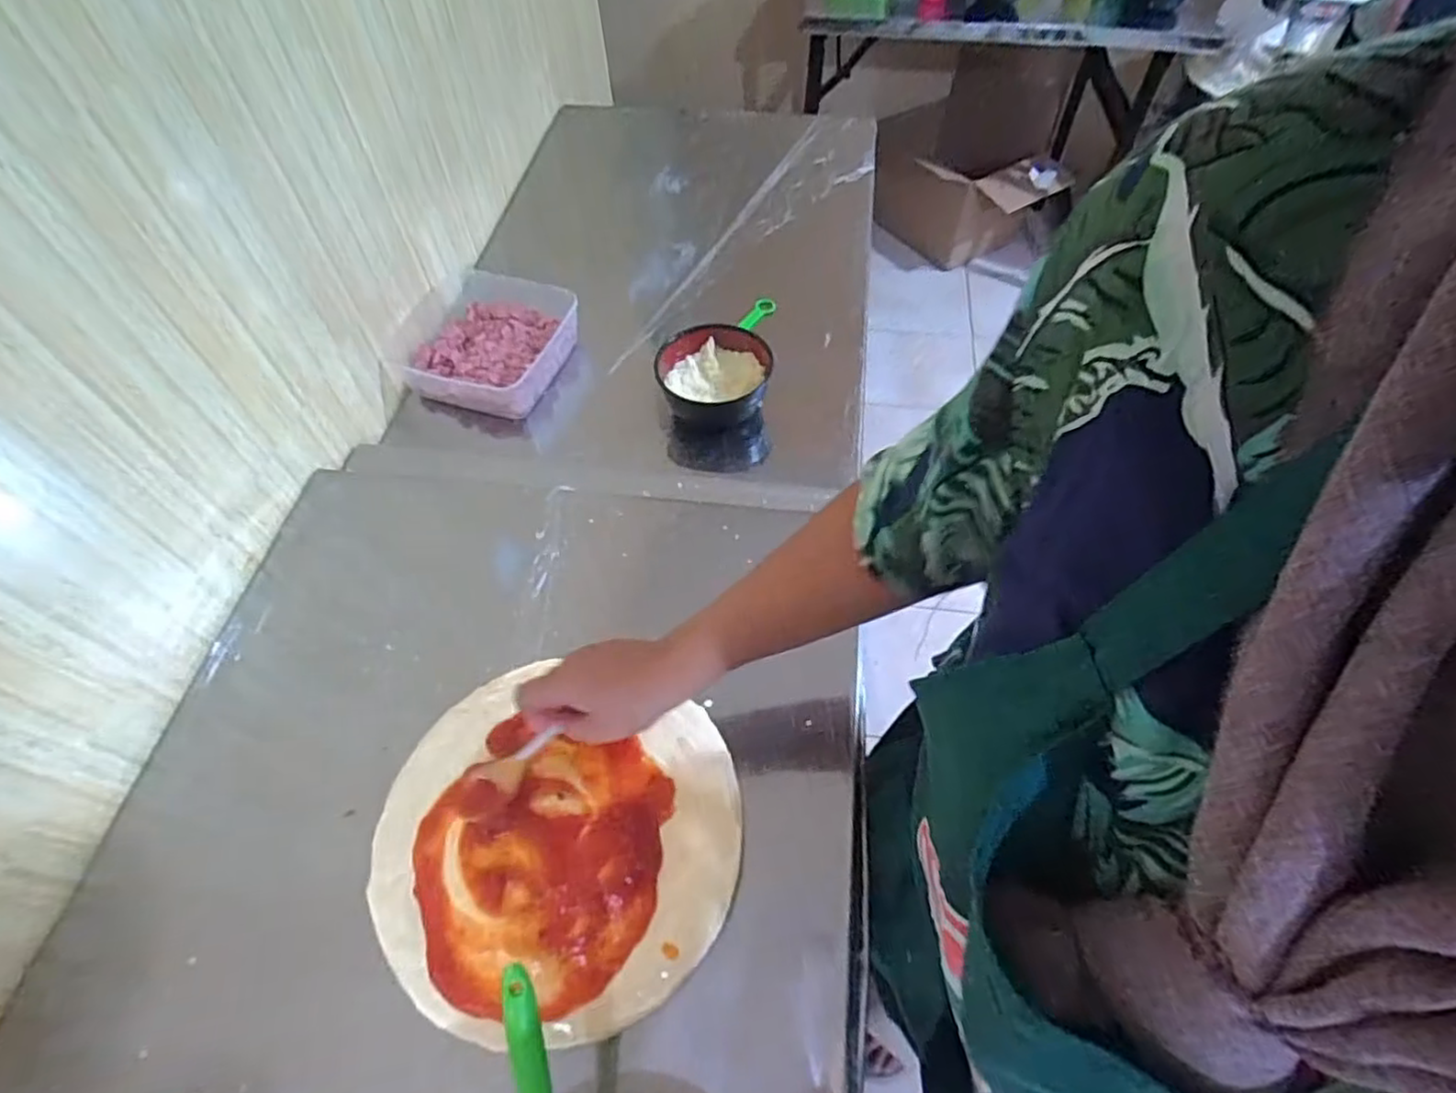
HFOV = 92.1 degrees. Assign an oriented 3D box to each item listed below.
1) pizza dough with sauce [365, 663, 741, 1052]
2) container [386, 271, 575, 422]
[{"bbox_3d":[-0.135,0.228,0.550,0.267,0.019,0.260,0,56,1],"label":"pizza dough with sauce"},{"bbox_3d":[-0.312,-0.271,0.936,0.203,0.075,0.195,14,58,10],"label":"container"}]

